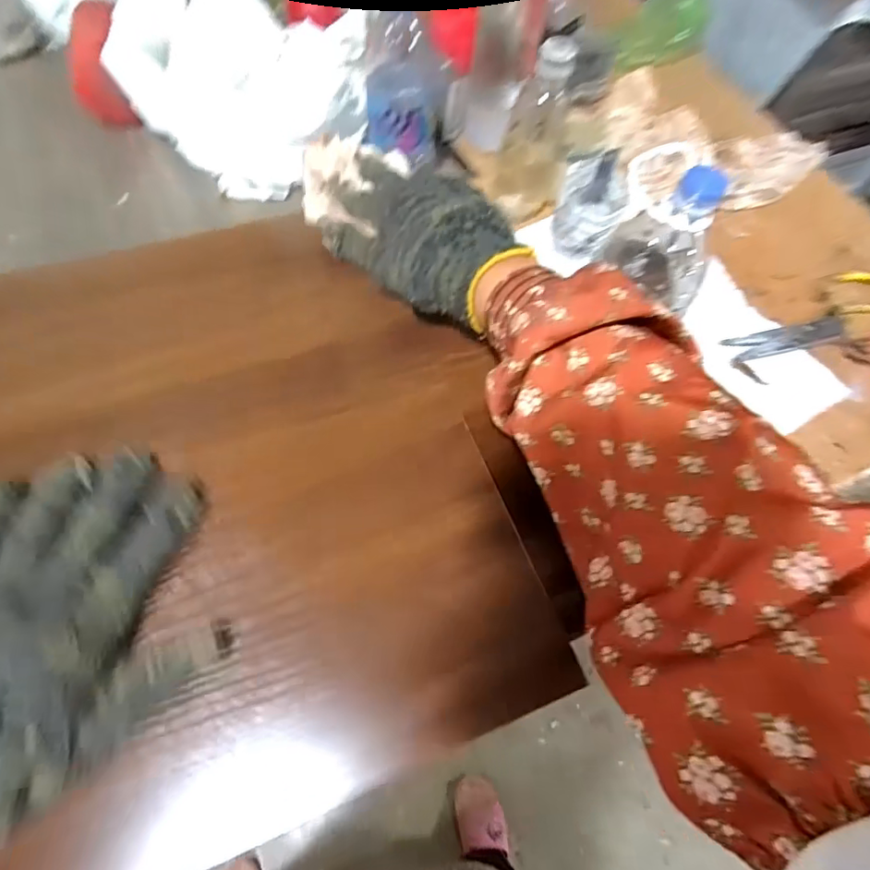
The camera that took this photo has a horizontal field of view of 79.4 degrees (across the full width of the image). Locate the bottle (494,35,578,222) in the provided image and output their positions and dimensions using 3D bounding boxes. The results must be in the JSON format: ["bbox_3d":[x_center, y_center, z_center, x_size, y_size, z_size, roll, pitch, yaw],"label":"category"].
[{"bbox_3d":[0.100,-0.290,0.512,0.062,0.158,0.051,24,64,9],"label":"bottle"}]

